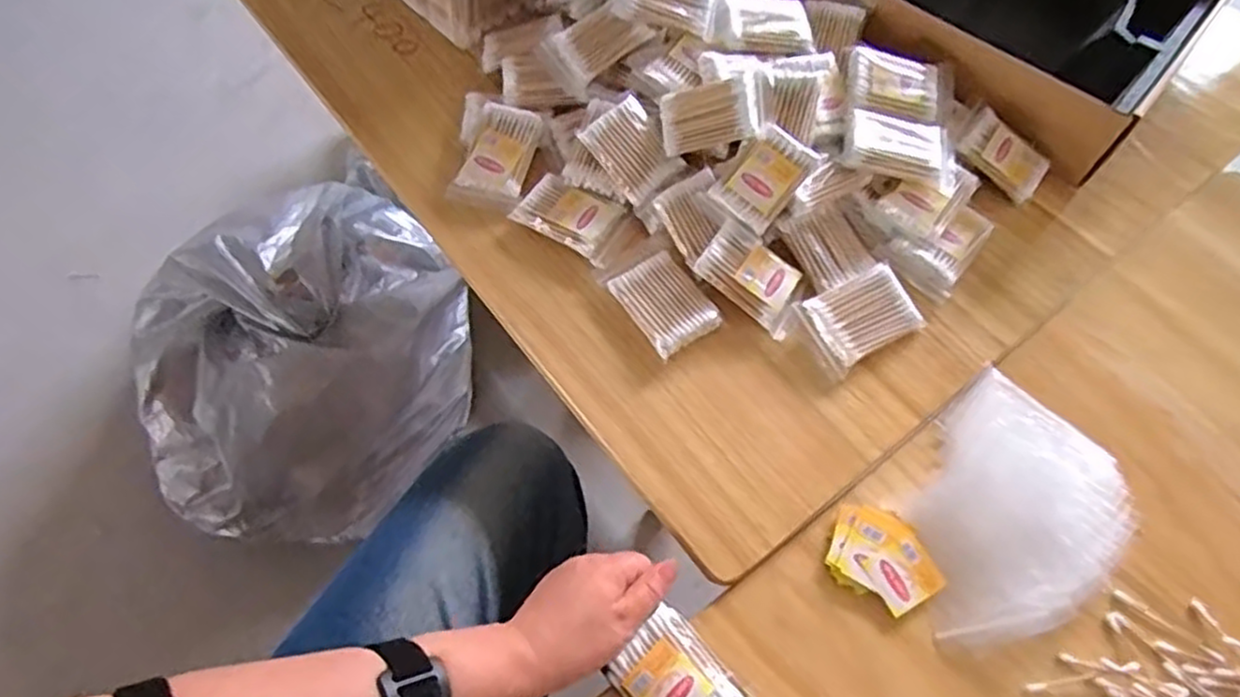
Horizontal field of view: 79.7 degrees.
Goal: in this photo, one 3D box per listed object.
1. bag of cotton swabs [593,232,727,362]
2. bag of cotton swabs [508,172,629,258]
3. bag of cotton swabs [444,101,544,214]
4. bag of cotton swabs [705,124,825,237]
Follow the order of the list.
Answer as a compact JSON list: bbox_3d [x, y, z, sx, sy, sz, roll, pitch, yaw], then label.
[{"bbox_3d":[0.031,-0.044,0.575,0.063,0.014,0.094,-33,68,-15],"label":"bag of cotton swabs"},{"bbox_3d":[-0.041,-0.109,0.613,0.078,0.021,0.054,26,66,12],"label":"bag of cotton swabs"},{"bbox_3d":[-0.104,-0.164,0.627,0.059,0.015,0.094,16,81,6],"label":"bag of cotton swabs"},{"bbox_3d":[0.110,-0.132,0.571,0.053,0.011,0.073,42,95,18],"label":"bag of cotton swabs"}]

